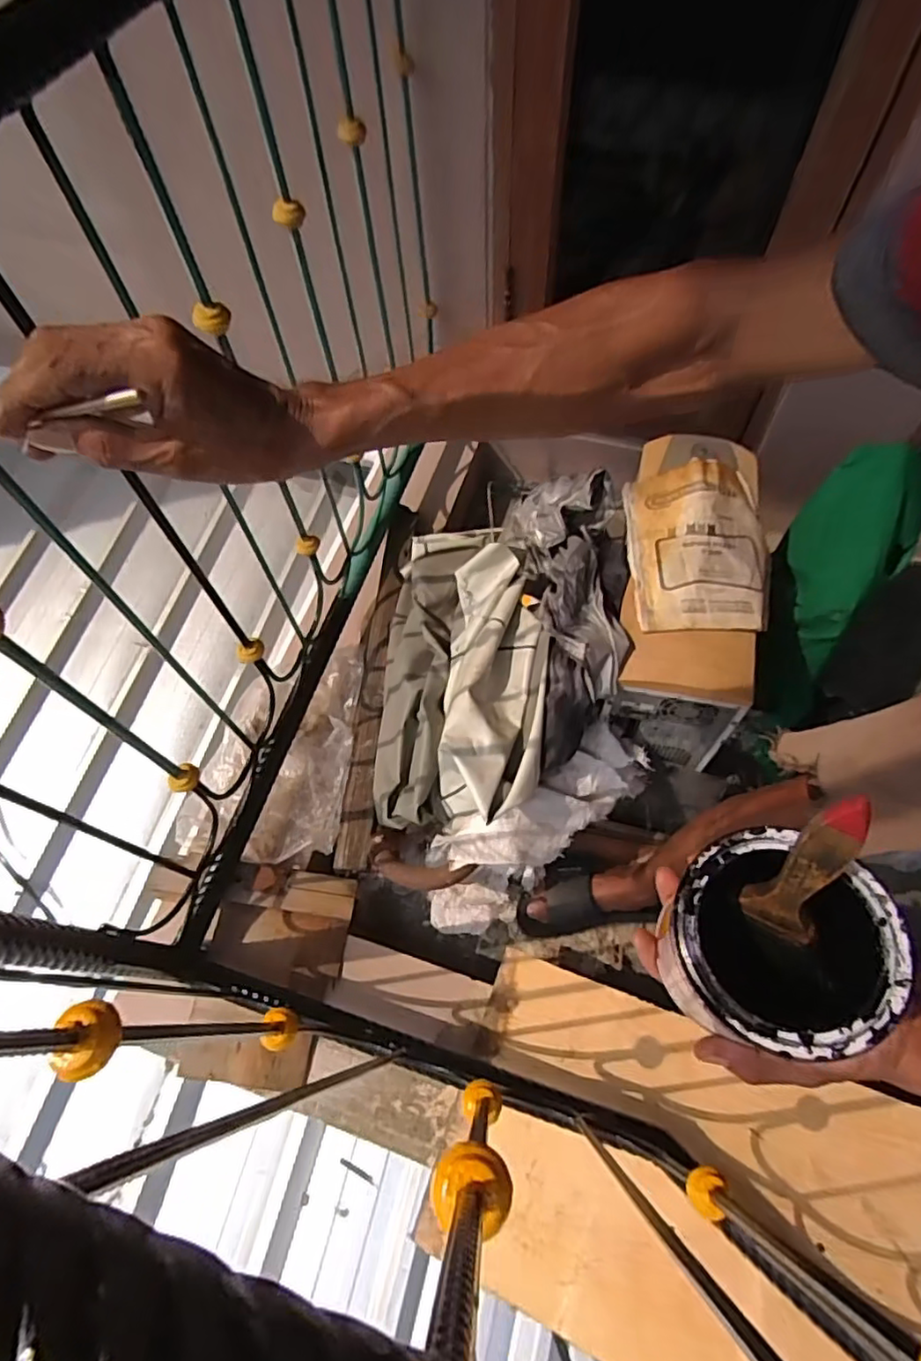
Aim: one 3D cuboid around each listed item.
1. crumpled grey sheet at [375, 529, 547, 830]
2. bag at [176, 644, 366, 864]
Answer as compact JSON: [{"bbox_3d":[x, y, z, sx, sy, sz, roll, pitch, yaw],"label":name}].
[{"bbox_3d":[-0.002,-0.046,1.032,0.284,0.209,0.589,-2,62,2],"label":"crumpled grey sheet"},{"bbox_3d":[-0.323,0.117,1.116,0.263,0.072,0.401,5,62,5],"label":"bag"}]

